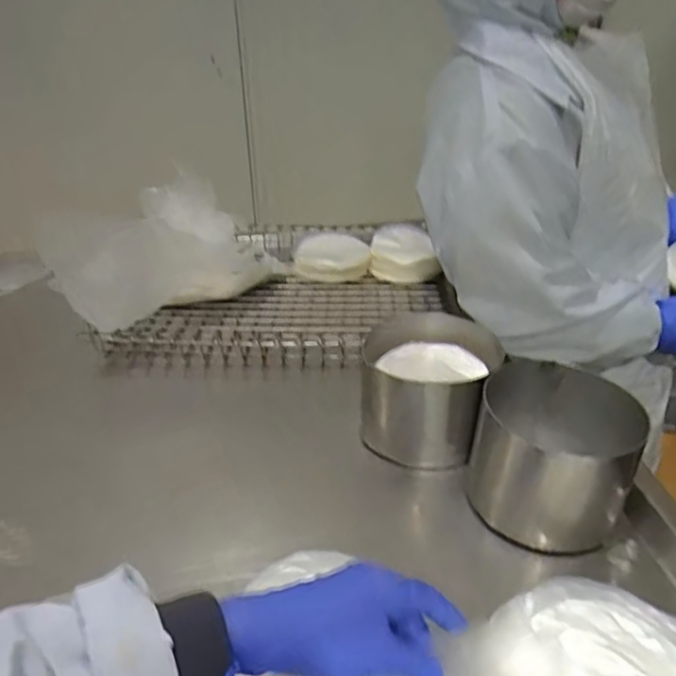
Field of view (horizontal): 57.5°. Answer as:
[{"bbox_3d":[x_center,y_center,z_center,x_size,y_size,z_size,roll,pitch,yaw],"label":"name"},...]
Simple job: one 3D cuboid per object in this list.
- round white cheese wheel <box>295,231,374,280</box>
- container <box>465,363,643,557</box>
[{"bbox_3d":[-0.011,-0.144,1.076,0.129,0.034,0.152,-5,30,-4],"label":"round white cheese wheel"},{"bbox_3d":[0.199,0.106,0.572,0.137,0.099,0.149,11,33,22],"label":"container"}]

